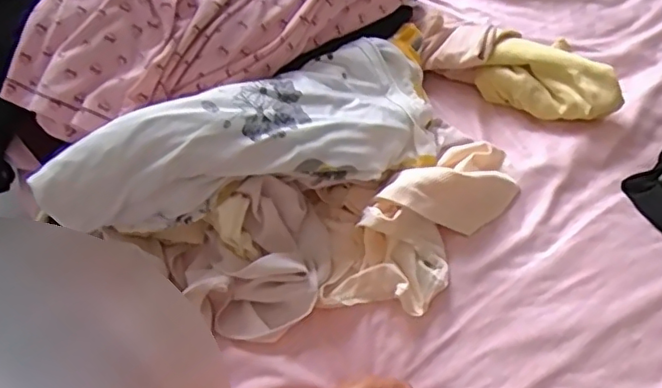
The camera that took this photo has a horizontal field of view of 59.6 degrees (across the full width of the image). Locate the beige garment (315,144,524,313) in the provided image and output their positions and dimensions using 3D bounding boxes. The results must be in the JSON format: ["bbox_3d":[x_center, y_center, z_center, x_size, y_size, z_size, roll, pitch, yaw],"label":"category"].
[{"bbox_3d":[0.096,0.033,0.597,0.102,0.061,0.236,34,64,22],"label":"beige garment"}]

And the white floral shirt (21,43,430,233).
[{"bbox_3d":[-0.090,-0.078,0.622,0.426,0.100,0.178,-16,57,-8],"label":"white floral shirt"}]

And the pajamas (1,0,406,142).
[{"bbox_3d":[-0.128,-0.236,0.662,0.208,0.143,0.484,39,66,24],"label":"pajamas"}]

